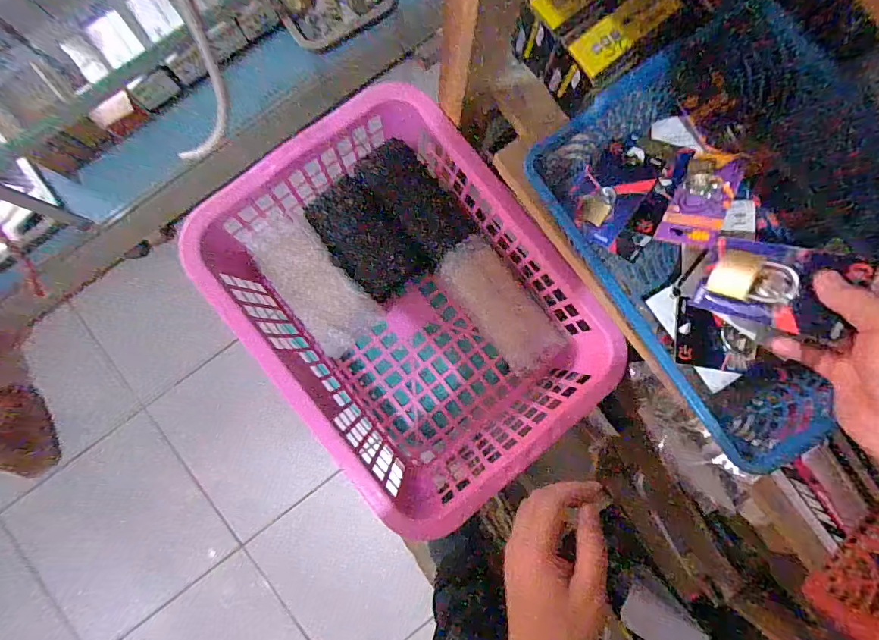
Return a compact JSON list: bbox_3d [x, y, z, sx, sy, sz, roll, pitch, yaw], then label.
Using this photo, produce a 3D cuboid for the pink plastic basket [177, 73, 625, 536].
[{"bbox_3d":[-0.037,-0.019,0.505,0.305,0.146,0.412,-38,87,-4],"label":"pink plastic basket"}]

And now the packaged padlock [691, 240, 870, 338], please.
[{"bbox_3d":[0.234,-0.026,0.297,0.014,0.085,0.058,25,89,-42],"label":"packaged padlock"}]

